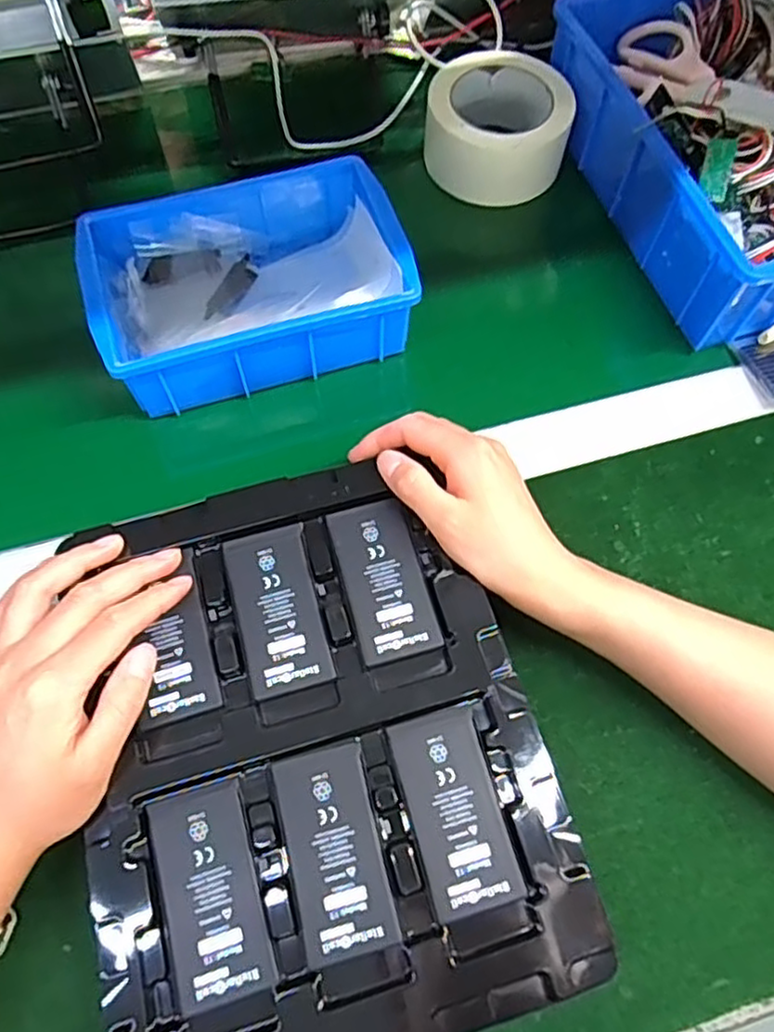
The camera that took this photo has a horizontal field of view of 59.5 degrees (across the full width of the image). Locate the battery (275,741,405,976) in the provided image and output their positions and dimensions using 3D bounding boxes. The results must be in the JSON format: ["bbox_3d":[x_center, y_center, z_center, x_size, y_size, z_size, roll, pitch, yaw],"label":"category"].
[{"bbox_3d":[-0.024,0.154,0.315,0.042,0.004,0.088,-13,68,-6],"label":"battery"}]

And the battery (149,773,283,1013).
[{"bbox_3d":[-0.080,0.170,0.307,0.043,0.004,0.087,-17,68,-8],"label":"battery"}]

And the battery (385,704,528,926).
[{"bbox_3d":[0.032,0.139,0.321,0.043,0.004,0.088,-14,68,-7],"label":"battery"}]

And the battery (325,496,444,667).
[{"bbox_3d":[-0.002,0.034,0.367,0.043,0.004,0.087,-15,68,-7],"label":"battery"}]

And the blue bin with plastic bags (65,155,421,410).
[{"bbox_3d":[-0.094,-0.162,0.461,0.196,0.059,0.142,-18,68,-8],"label":"blue bin with plastic bags"}]

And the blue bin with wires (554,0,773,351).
[{"bbox_3d":[0.257,-0.278,0.497,0.186,0.091,0.295,-18,68,-8],"label":"blue bin with wires"}]

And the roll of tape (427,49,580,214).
[{"bbox_3d":[0.088,-0.301,0.530,0.108,0.053,0.108,0,67,-1],"label":"roll of tape"}]

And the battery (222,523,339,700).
[{"bbox_3d":[-0.058,0.048,0.359,0.044,0.004,0.087,-14,68,-6],"label":"battery"}]

